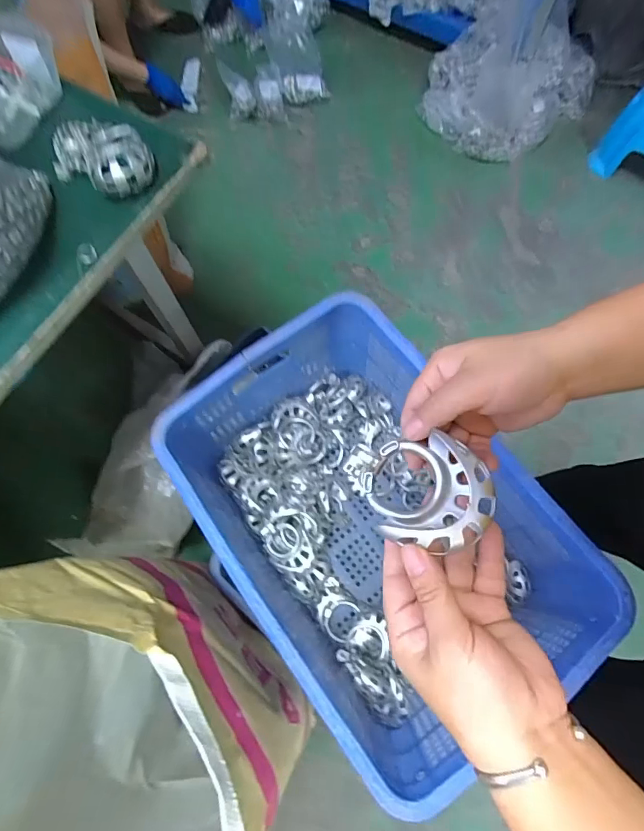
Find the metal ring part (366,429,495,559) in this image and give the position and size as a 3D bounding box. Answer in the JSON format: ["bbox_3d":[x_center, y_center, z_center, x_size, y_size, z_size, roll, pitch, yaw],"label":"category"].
[{"bbox_3d":[0.062,0.045,0.270,0.063,0.042,0.069,-12,73,-2],"label":"metal ring part"}]

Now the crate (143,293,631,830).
[{"bbox_3d":[0.064,0.154,0.663,0.347,0.282,0.528,-37,75,-9],"label":"crate"}]

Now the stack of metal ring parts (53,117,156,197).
[{"bbox_3d":[-0.244,-0.293,0.499,0.124,0.031,0.083,27,75,10],"label":"stack of metal ring parts"}]

